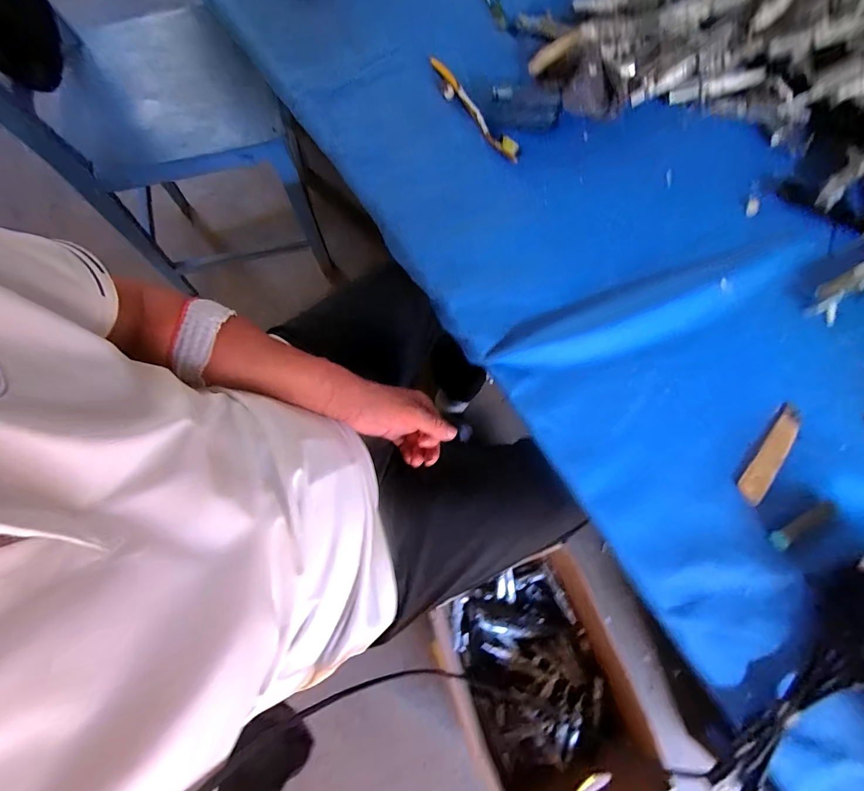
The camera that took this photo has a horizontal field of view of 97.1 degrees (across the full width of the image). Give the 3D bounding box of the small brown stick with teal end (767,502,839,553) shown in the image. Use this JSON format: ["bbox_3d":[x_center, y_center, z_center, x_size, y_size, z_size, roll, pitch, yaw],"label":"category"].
[{"bbox_3d":[0.339,0.118,0.347,0.074,0.005,0.016,-29,78,-6],"label":"small brown stick with teal end"}]

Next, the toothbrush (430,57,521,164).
[{"bbox_3d":[0.047,-0.350,0.460,0.019,0.017,0.183,-32,78,-6],"label":"toothbrush"}]

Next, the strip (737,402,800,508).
[{"bbox_3d":[0.322,0.055,0.361,0.022,0.004,0.102,37,80,9],"label":"strip"}]

